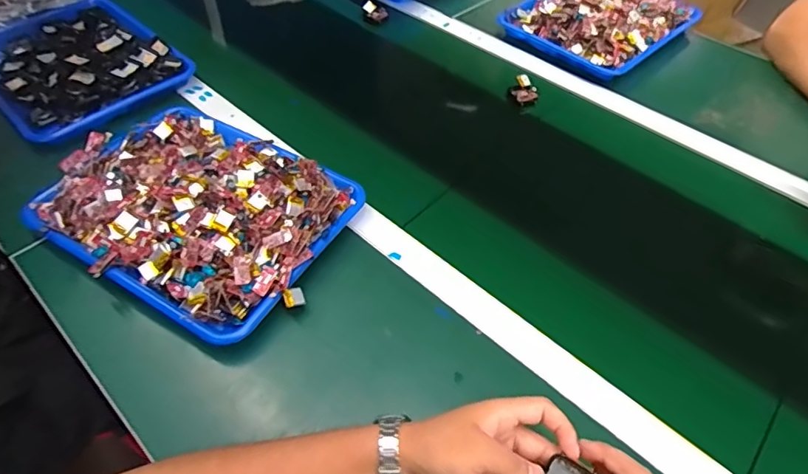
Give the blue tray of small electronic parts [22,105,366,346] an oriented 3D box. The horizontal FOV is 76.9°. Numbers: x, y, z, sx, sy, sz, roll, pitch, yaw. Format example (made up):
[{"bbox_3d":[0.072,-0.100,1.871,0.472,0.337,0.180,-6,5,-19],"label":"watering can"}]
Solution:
[{"bbox_3d":[-0.243,-0.039,0.601,0.332,0.061,0.253,28,55,21],"label":"blue tray of small electronic parts"}]

